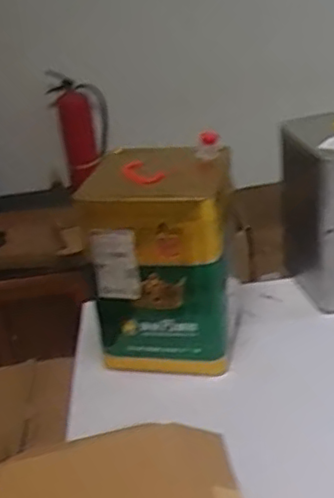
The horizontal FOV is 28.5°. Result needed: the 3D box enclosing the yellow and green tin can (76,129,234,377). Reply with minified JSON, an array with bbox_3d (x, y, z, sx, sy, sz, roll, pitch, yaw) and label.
[{"bbox_3d":[-0.005,0.019,1.166,0.246,0.346,0.197,-6,27,3],"label":"yellow and green tin can"}]

